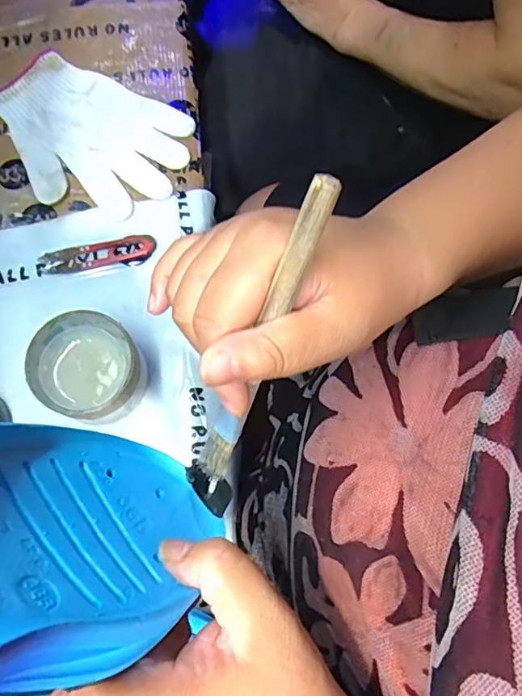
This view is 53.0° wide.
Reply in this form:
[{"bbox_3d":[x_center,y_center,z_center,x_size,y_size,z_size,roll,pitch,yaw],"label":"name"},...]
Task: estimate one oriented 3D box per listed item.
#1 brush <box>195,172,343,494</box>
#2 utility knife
[{"bbox_3d":[-0.004,0.006,0.220,0.014,0.164,0.013,24,36,5],"label":"brush"},{"bbox_3d":[-0.148,-0.084,0.474,0.103,0.008,0.025,-8,75,-4],"label":"utility knife"}]

